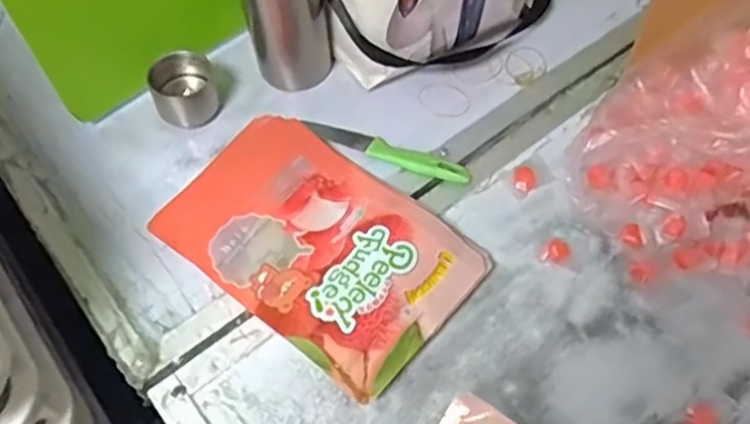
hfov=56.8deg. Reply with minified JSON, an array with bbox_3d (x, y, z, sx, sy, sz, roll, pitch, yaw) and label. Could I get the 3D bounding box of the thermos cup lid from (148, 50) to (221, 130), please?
[{"bbox_3d":[-0.188,-0.120,0.688,0.061,0.051,0.056,-1,57,2],"label":"thermos cup lid"}]

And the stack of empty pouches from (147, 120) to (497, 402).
[{"bbox_3d":[-0.055,0.023,0.606,0.271,0.033,0.163,36,65,22],"label":"stack of empty pouches"}]

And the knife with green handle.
[{"bbox_3d":[0.010,-0.061,0.674,0.171,0.006,0.023,20,60,15],"label":"knife with green handle"}]

